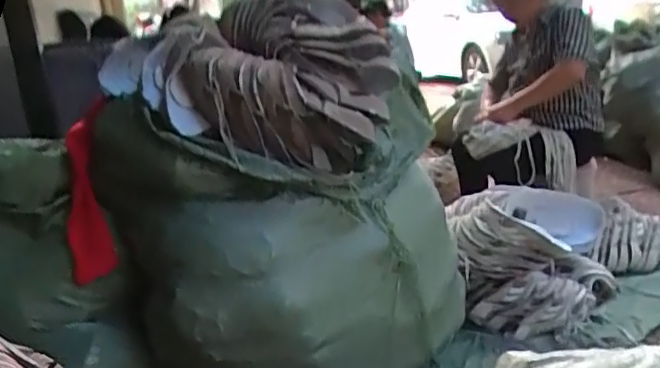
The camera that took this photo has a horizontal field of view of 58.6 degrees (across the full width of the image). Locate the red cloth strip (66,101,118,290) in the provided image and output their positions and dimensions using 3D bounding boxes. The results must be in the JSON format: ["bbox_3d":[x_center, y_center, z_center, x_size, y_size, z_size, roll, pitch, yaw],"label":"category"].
[{"bbox_3d":[-0.483,0.020,1.166,0.093,0.345,0.052,-5,4,4],"label":"red cloth strip"}]

